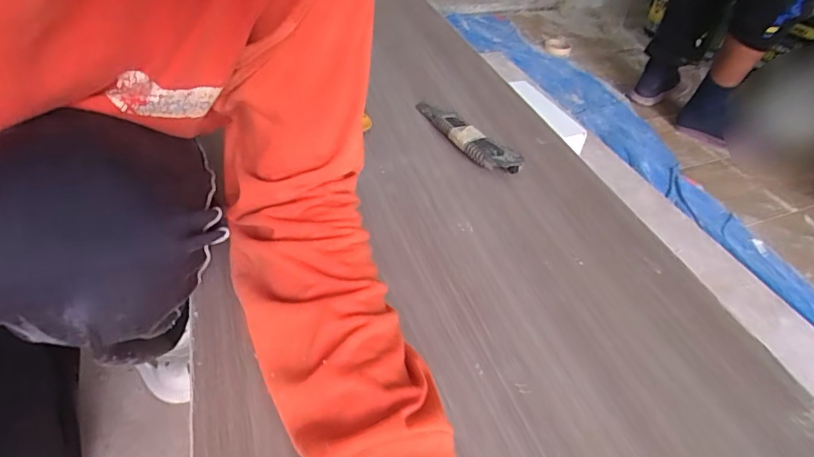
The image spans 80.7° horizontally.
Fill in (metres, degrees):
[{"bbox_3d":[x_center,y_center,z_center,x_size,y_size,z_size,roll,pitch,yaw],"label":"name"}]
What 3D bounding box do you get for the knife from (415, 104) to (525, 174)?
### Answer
[{"bbox_3d":[0.057,-0.103,0.519,0.029,0.022,0.164,-23,50,-26],"label":"knife"}]

